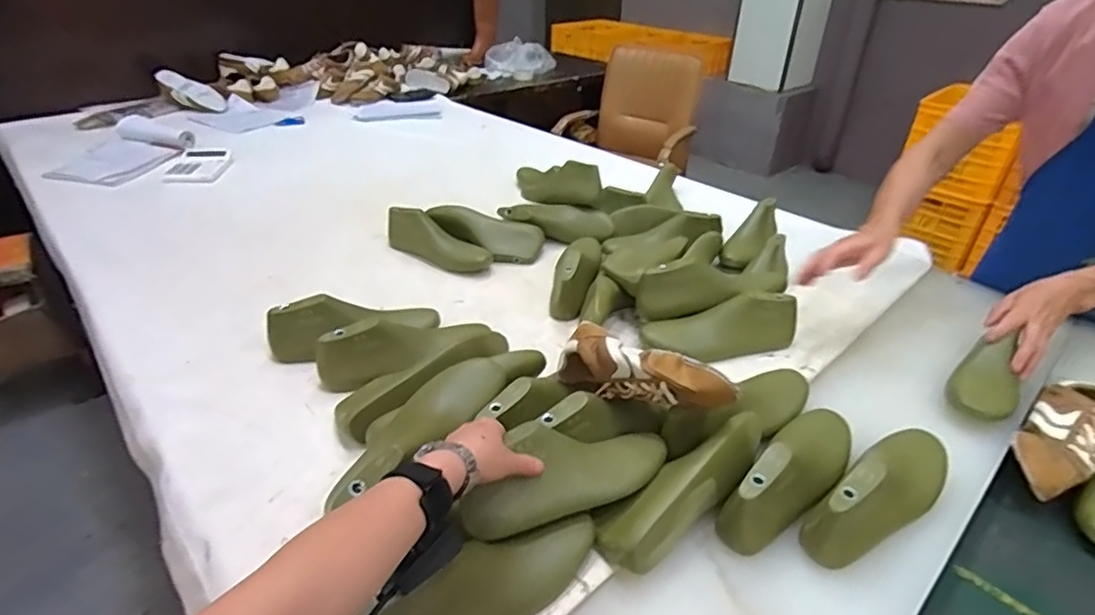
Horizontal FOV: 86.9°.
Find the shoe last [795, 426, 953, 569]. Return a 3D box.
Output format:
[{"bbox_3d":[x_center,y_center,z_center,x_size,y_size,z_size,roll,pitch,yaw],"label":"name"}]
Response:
[{"bbox_3d":[0.383,0.197,0.646,0.248,0.080,0.079,-24,42,-33],"label":"shoe last"}]

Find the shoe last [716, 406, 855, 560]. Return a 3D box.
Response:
[{"bbox_3d":[0.285,0.179,0.666,0.075,0.084,0.260,29,43,34],"label":"shoe last"}]

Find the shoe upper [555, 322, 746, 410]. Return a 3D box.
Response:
[{"bbox_3d":[0.114,0.075,0.701,0.232,0.071,0.068,8,28,43],"label":"shoe upper"}]

